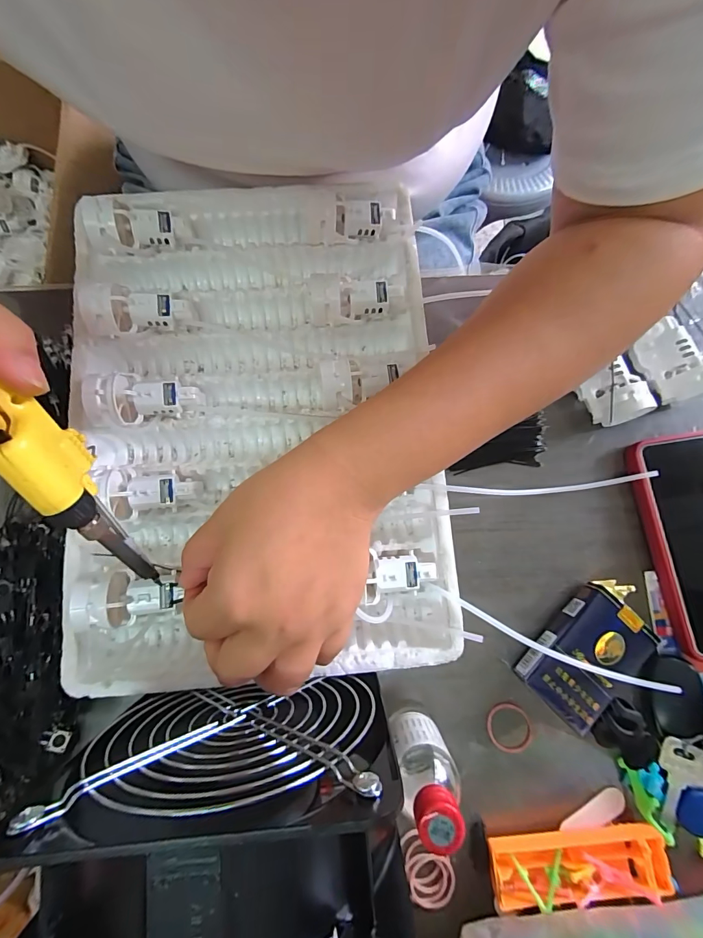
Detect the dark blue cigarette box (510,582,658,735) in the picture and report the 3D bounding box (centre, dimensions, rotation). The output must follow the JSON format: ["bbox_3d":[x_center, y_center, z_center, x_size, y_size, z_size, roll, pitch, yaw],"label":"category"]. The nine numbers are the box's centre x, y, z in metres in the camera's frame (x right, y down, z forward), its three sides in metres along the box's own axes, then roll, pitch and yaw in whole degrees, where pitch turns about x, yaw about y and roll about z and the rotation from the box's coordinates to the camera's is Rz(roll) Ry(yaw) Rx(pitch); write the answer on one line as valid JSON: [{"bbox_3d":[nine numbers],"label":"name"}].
[{"bbox_3d":[0.162,0.130,0.270,0.082,0.027,0.058,-44,85,-7],"label":"dark blue cigarette box"}]

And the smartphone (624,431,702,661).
[{"bbox_3d":[0.263,0.054,0.289,0.079,0.019,0.160,-10,82,-3],"label":"smartphone"}]

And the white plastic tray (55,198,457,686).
[{"bbox_3d":[-0.067,-0.036,0.273,0.243,0.055,0.336,-5,80,-2],"label":"white plastic tray"}]

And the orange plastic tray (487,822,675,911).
[{"bbox_3d":[0.145,0.256,0.251,0.109,0.023,0.035,-6,81,-2],"label":"orange plastic tray"}]

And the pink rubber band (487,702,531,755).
[{"bbox_3d":[0.111,0.183,0.275,0.030,0.004,0.032,-4,81,-2],"label":"pink rubber band"}]

